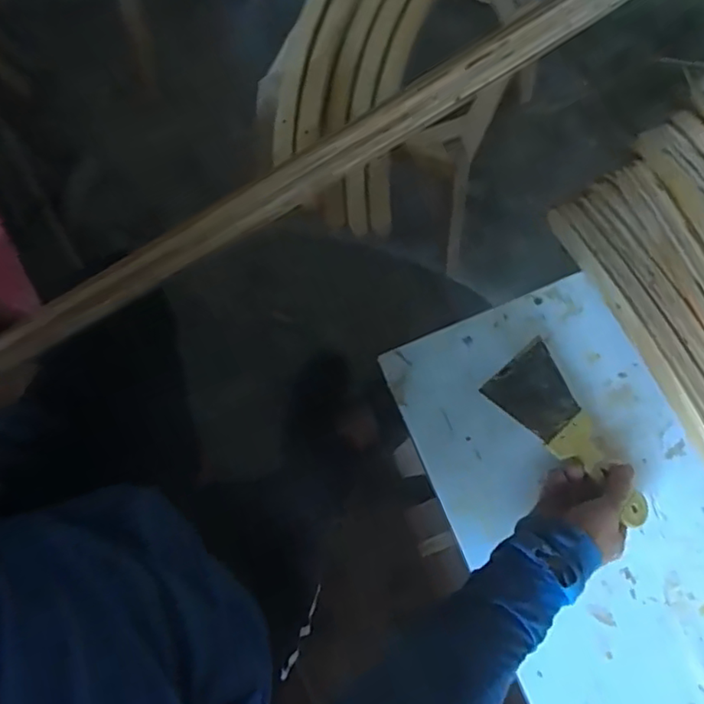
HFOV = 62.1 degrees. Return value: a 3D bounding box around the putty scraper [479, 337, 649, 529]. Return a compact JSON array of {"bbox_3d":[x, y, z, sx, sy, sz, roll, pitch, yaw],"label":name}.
[{"bbox_3d":[0.222,0.088,0.586,0.086,0.010,0.197,-36,84,-24],"label":"putty scraper"}]

